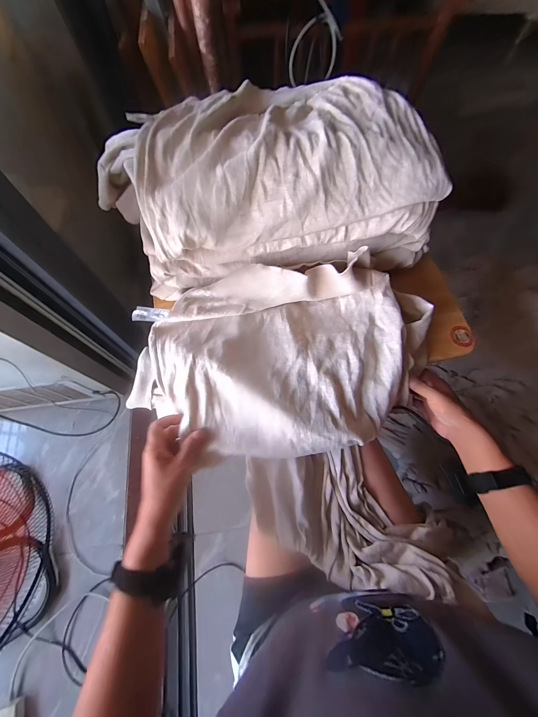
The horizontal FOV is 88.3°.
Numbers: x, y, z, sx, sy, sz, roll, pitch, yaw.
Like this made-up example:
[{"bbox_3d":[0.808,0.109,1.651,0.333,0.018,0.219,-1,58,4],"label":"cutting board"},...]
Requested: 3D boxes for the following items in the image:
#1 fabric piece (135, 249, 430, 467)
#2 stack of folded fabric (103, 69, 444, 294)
[{"bbox_3d":[0.033,-0.007,0.425,0.454,0.077,0.286,-16,69,-8],"label":"fabric piece"},{"bbox_3d":[-0.002,-0.274,0.449,0.470,0.146,0.294,-19,69,-9],"label":"stack of folded fabric"}]

